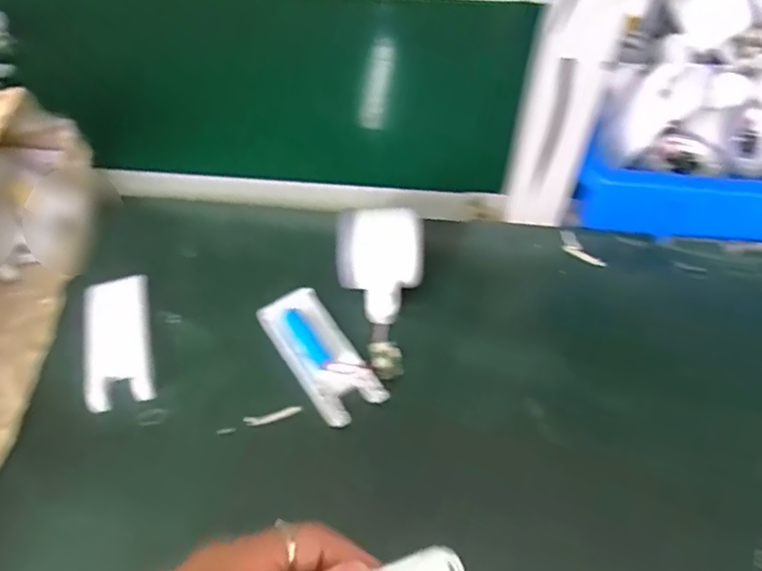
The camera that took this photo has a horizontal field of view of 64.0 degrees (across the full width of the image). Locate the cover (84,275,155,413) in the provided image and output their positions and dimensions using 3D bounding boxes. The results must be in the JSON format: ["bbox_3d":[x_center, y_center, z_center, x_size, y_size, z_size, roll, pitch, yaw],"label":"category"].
[{"bbox_3d":[-0.185,0.038,0.429,0.042,0.012,0.099,-13,56,-7],"label":"cover"}]

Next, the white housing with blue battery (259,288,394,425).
[{"bbox_3d":[-0.041,0.048,0.417,0.044,0.015,0.102,-29,59,-18],"label":"white housing with blue battery"}]

